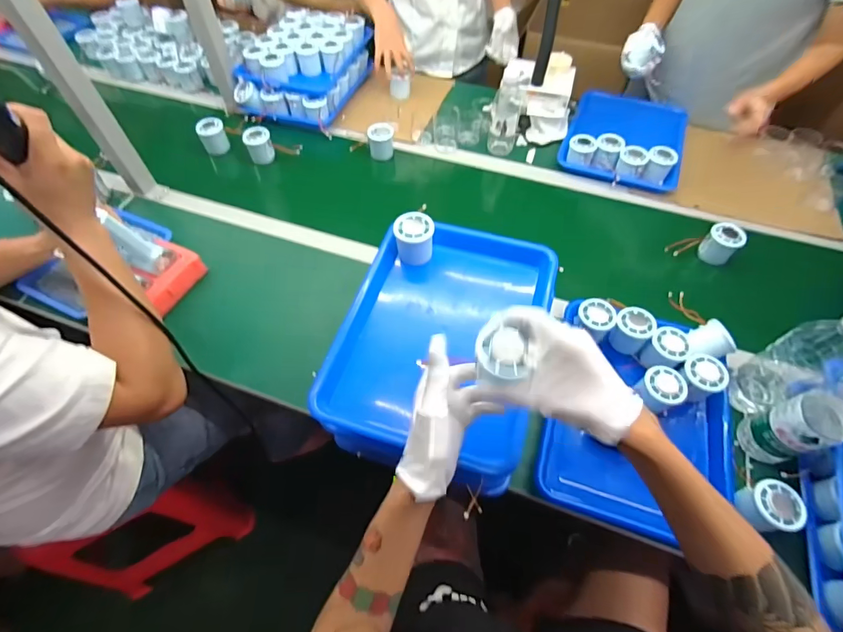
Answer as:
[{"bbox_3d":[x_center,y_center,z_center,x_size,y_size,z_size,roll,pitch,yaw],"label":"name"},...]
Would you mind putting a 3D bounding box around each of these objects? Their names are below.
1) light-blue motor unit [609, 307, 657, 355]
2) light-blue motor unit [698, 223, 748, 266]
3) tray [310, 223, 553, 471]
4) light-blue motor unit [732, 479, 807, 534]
[{"bbox_3d":[0.336,0.024,0.672,0.053,0.058,0.050,28,62,19],"label":"light-blue motor unit"},{"bbox_3d":[0.558,-0.134,0.777,0.059,0.055,0.059,33,64,22],"label":"light-blue motor unit"},{"bbox_3d":[0.032,0.024,0.578,0.249,0.079,0.322,15,58,12],"label":"tray"},{"bbox_3d":[0.439,0.239,0.524,0.054,0.037,0.056,-1,56,2],"label":"light-blue motor unit"}]

